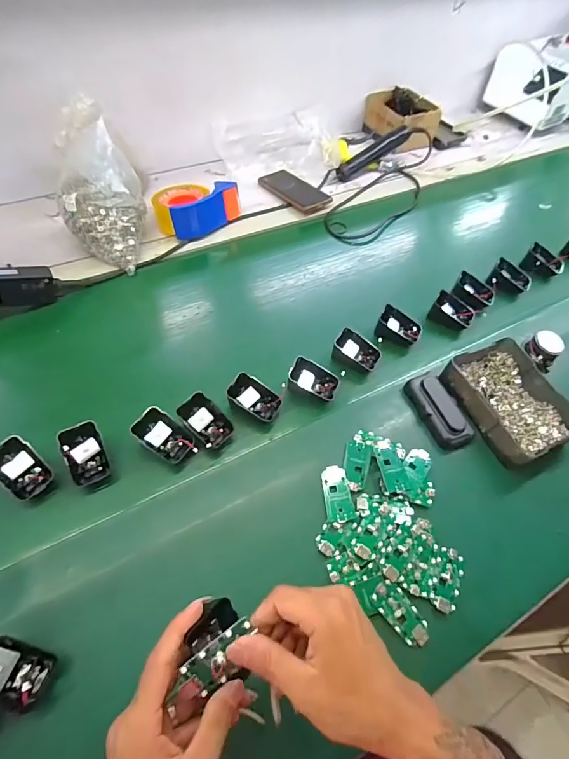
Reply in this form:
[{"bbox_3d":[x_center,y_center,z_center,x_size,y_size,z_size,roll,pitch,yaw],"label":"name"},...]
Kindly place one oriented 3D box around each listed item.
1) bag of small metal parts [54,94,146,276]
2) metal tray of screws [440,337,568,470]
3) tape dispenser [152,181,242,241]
[{"bbox_3d":[-0.286,-0.284,0.605,0.123,0.180,0.128,-16,58,-16],"label":"bag of small metal parts"},{"bbox_3d":[0.305,0.032,0.535,0.128,0.057,0.164,-18,58,-17],"label":"metal tray of screws"},{"bbox_3d":[-0.162,-0.322,0.713,0.152,0.063,0.107,-21,59,-19],"label":"tape dispenser"}]

